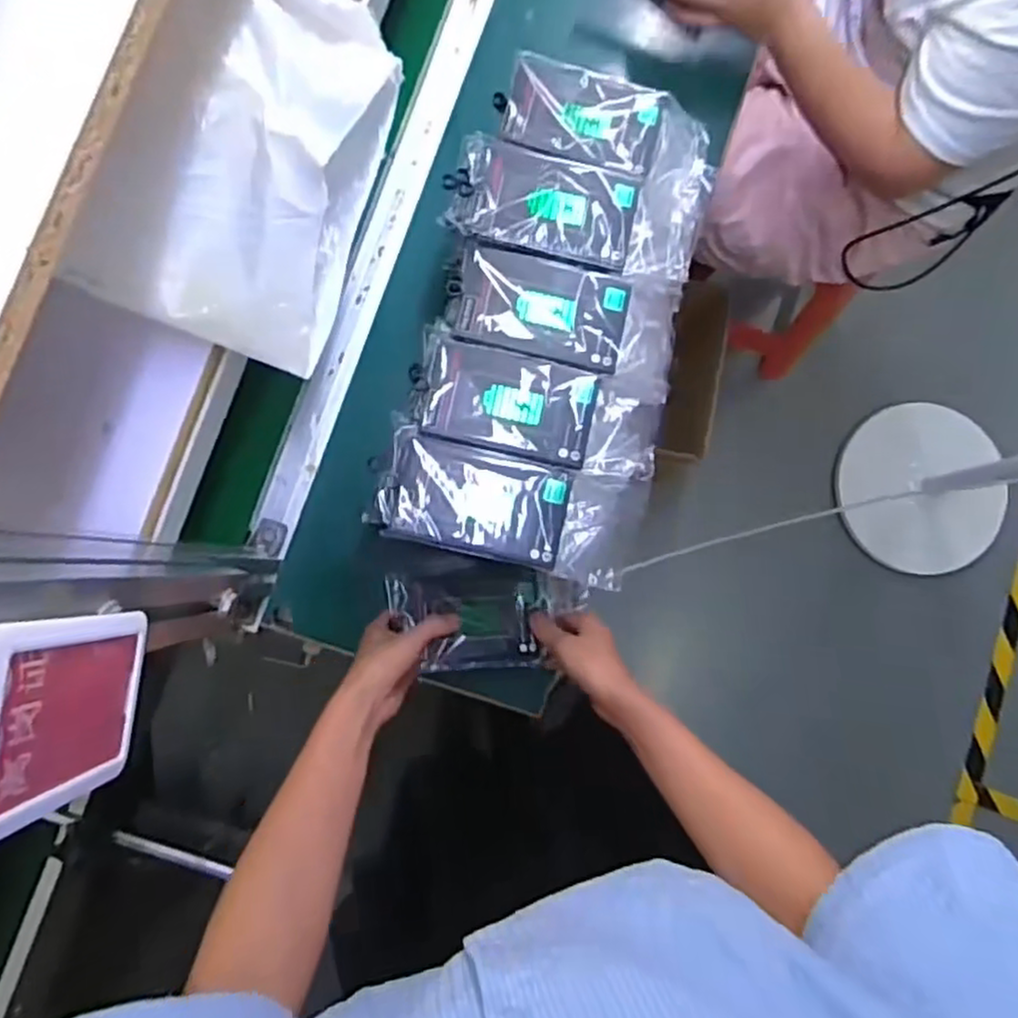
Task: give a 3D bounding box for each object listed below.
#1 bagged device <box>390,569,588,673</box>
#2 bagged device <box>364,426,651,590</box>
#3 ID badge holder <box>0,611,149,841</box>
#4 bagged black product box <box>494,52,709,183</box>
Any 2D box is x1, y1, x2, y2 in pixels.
[{"bbox_3d":[-0.016,0.106,0.678,0.198,0.030,0.092,3,78,-22],"label":"bagged device"},{"bbox_3d":[0.001,-0.002,0.593,0.219,0.039,0.098,14,85,-2],"label":"bagged device"},{"bbox_3d":[-0.159,0.072,0.237,0.008,0.136,0.067,3,85,-3],"label":"ID badge holder"},{"bbox_3d":[0.087,-0.349,0.648,0.188,0.032,0.087,9,85,-3],"label":"bagged black product box"}]

